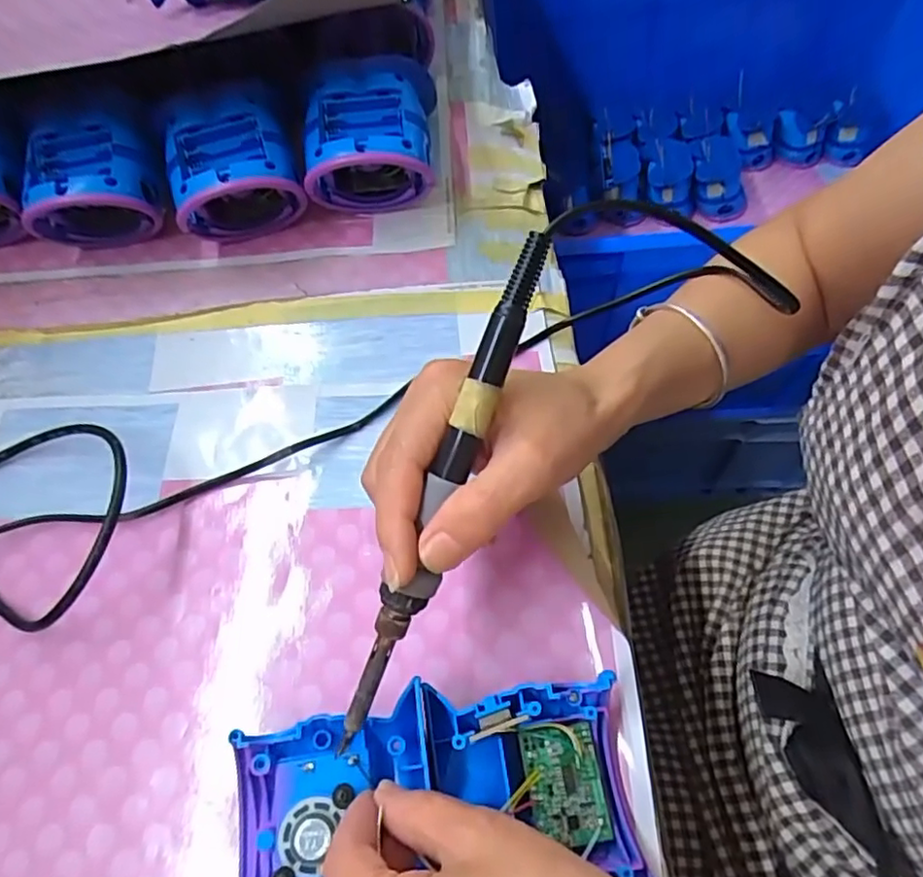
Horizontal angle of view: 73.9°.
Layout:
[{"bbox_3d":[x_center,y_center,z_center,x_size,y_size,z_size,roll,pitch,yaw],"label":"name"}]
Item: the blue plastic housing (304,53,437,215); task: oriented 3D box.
[{"bbox_3d":[-0.059,-0.194,0.406,0.081,0.076,0.088,-5,63,1],"label":"blue plastic housing"}]

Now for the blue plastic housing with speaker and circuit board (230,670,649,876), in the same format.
[{"bbox_3d":[-0.011,0.140,0.238,0.152,0.028,0.078,-8,62,-6],"label":"blue plastic housing with speaker and circuit board"}]

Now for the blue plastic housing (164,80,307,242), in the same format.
[{"bbox_3d":[-0.148,-0.172,0.403,0.078,0.073,0.082,-18,63,-5],"label":"blue plastic housing"}]

